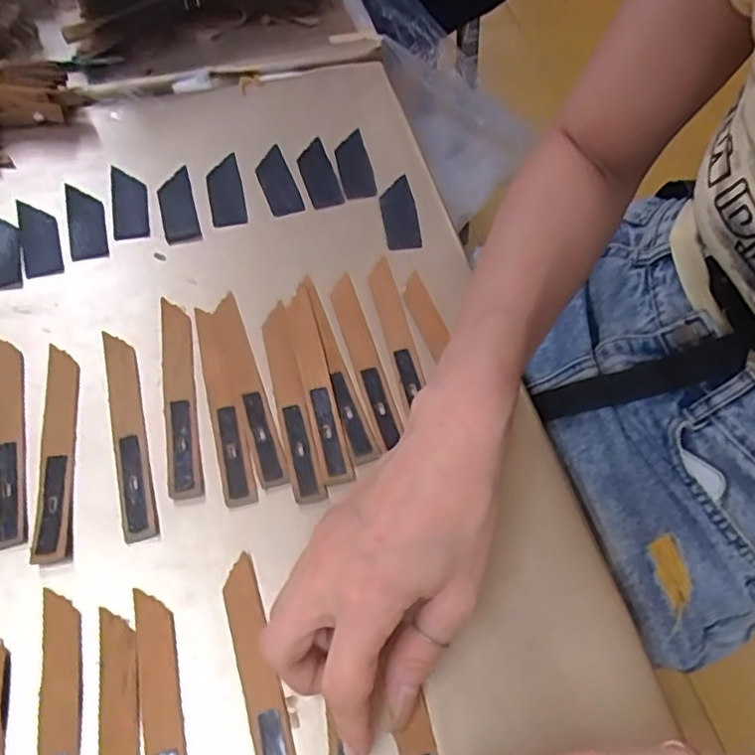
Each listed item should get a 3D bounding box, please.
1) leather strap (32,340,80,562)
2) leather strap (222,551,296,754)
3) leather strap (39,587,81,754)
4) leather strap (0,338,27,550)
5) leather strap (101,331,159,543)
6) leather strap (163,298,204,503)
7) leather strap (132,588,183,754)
[{"bbox_3d":[-0.170,0.037,0.341,0.016,0.006,0.125,-8,60,-8],"label":"leather strap"},{"bbox_3d":[-0.051,0.143,0.285,0.017,0.006,0.124,-14,61,-11],"label":"leather strap"},{"bbox_3d":[-0.137,0.155,0.274,0.016,0.004,0.124,-10,60,-8],"label":"leather strap"},{"bbox_3d":[-0.199,0.031,0.345,0.016,0.004,0.126,-13,61,-10],"label":"leather strap"},{"bbox_3d":[-0.135,0.027,0.347,0.018,0.004,0.125,-13,61,-10],"label":"leather strap"},{"bbox_3d":[-0.111,0.009,0.359,0.018,0.004,0.124,-8,61,-9],"label":"leather strap"},{"bbox_3d":[-0.092,0.155,0.276,0.016,0.004,0.123,-12,61,-10],"label":"leather strap"}]

